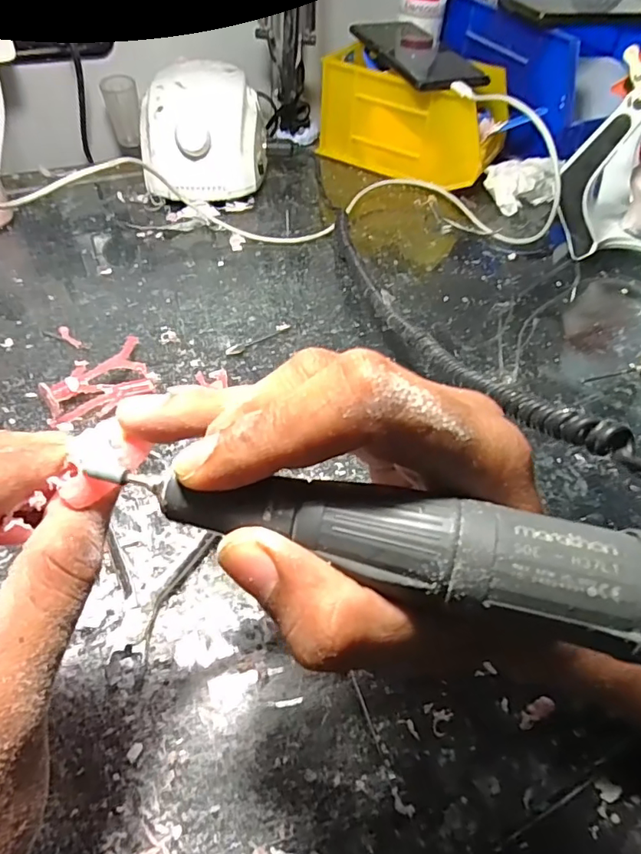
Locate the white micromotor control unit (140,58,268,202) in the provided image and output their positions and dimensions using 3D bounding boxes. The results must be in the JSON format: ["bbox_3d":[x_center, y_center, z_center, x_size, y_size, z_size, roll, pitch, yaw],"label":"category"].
[{"bbox_3d":[-0.104,-0.268,0.485,0.105,0.081,0.138,-2,50,-7],"label":"white micromotor control unit"}]

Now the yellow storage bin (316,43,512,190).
[{"bbox_3d":[0.096,-0.311,0.533,0.166,0.091,0.107,29,54,18],"label":"yellow storage bin"}]

